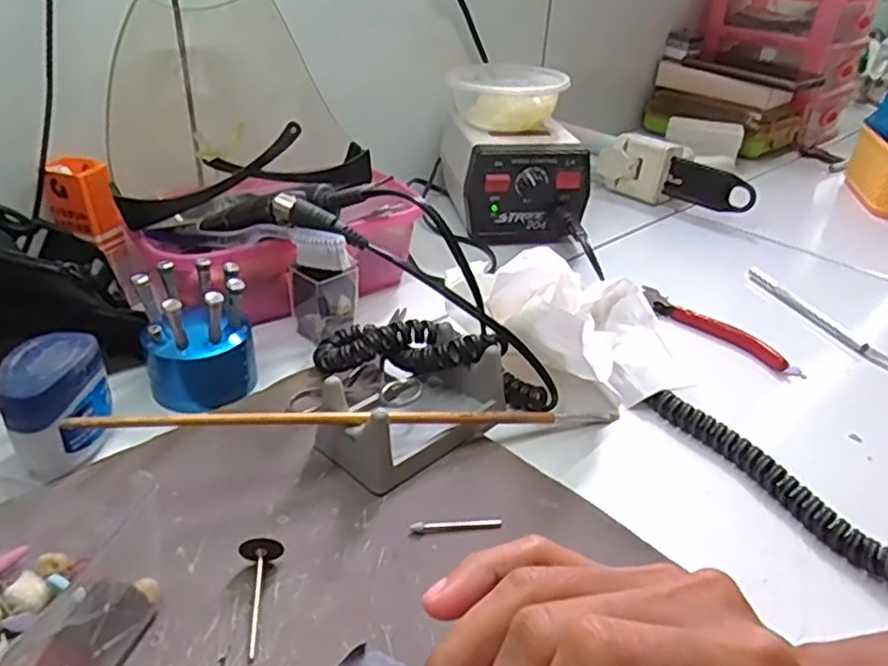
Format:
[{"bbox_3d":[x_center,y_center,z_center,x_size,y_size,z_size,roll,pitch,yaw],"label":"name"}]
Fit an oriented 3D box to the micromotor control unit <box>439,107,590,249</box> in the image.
[{"bbox_3d":[0.057,-0.138,0.604,0.111,0.080,0.121,-3,32,-9],"label":"micromotor control unit"}]

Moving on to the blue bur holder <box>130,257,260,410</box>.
[{"bbox_3d":[-0.137,-0.005,0.386,0.056,0.073,0.054,-2,33,-10],"label":"blue bur holder"}]

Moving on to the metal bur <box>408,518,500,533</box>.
[{"bbox_3d":[0.006,0.087,0.315,0.042,0.004,0.005,-1,33,-8],"label":"metal bur"}]

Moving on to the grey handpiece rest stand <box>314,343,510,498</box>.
[{"bbox_3d":[-0.015,0.034,0.367,0.102,0.039,0.060,-25,43,-38],"label":"grey handpiece rest stand"}]

